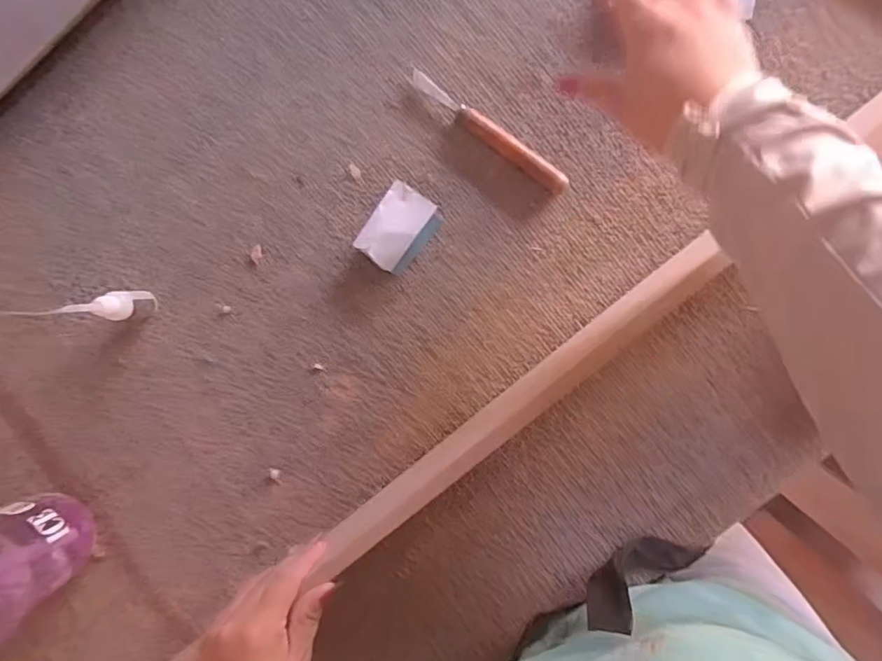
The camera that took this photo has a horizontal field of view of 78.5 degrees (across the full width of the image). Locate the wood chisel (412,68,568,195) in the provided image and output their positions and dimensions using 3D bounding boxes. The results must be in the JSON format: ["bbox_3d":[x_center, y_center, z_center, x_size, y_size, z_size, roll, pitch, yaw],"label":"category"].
[{"bbox_3d":[0.038,-0.163,0.446,0.156,0.015,0.018,36,98,0],"label":"wood chisel"}]

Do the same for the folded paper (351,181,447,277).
[{"bbox_3d":[-0.035,-0.085,0.449,0.049,0.027,0.065,36,98,0],"label":"folded paper"}]

